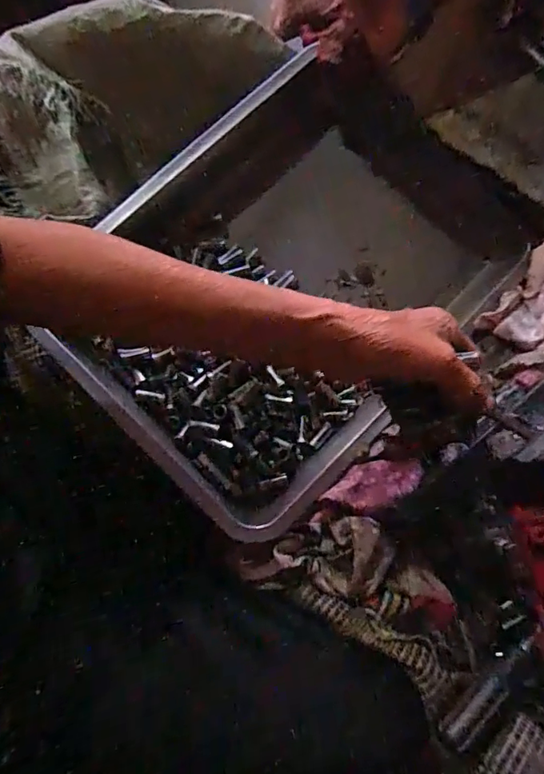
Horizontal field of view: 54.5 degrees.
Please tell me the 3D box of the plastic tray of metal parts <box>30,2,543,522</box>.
[{"bbox_3d":[-0.003,-0.063,0.448,0.272,0.066,0.307,44,82,9],"label":"plastic tray of metal parts"}]

